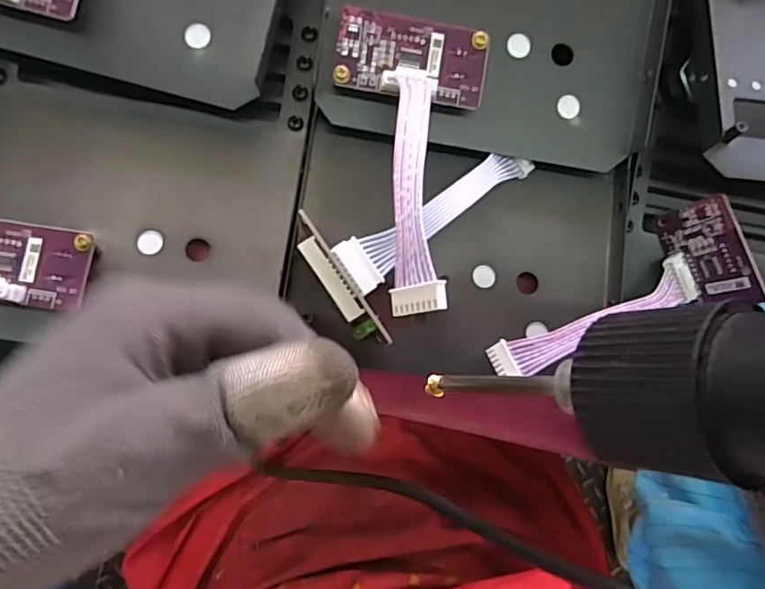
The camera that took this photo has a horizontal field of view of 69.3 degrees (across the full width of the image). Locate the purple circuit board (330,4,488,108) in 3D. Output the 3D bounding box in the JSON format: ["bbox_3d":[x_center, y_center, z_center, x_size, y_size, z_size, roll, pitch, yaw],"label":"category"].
[{"bbox_3d":[0.013,-0.102,0.238,0.064,0.004,0.034,7,93,-7],"label":"purple circuit board"}]

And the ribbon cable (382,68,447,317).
[{"bbox_3d":[0.011,-0.045,0.203,0.016,0.022,0.106,2,71,-6],"label":"ribbon cable"}]

